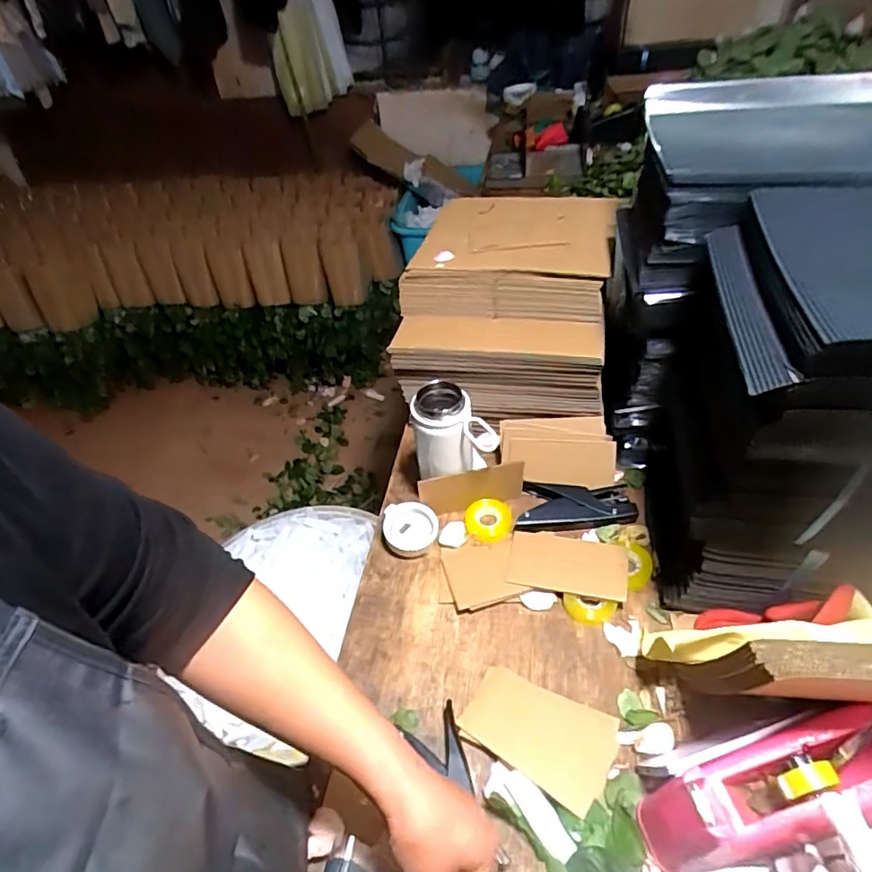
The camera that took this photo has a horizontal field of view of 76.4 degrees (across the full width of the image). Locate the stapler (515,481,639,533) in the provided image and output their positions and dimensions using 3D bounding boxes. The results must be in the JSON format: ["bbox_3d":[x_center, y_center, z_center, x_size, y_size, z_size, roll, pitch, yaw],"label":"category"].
[{"bbox_3d":[0.180,0.092,0.719,0.143,0.028,0.063,-1,45,6],"label":"stapler"}]

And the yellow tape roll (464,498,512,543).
[{"bbox_3d":[0.068,0.111,0.724,0.060,0.015,0.060,-3,61,6],"label":"yellow tape roll"}]

